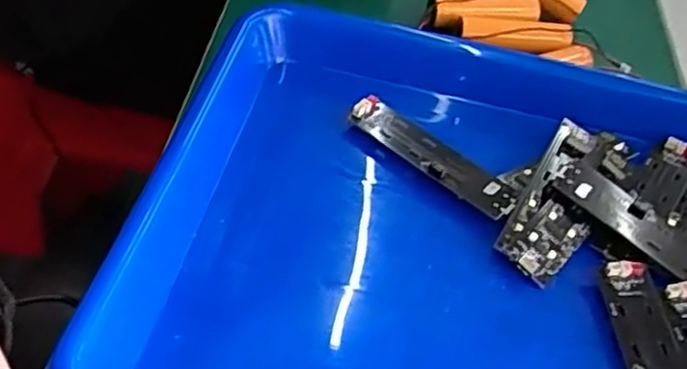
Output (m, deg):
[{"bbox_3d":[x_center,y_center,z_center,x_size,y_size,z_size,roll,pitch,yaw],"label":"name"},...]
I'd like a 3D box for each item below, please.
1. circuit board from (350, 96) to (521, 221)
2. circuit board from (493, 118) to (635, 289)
[{"bbox_3d":[0.043,-0.014,0.347,0.090,0.009,0.021,36,52,20],"label":"circuit board"},{"bbox_3d":[0.104,0.005,0.337,0.036,0.009,0.098,30,50,15],"label":"circuit board"}]

